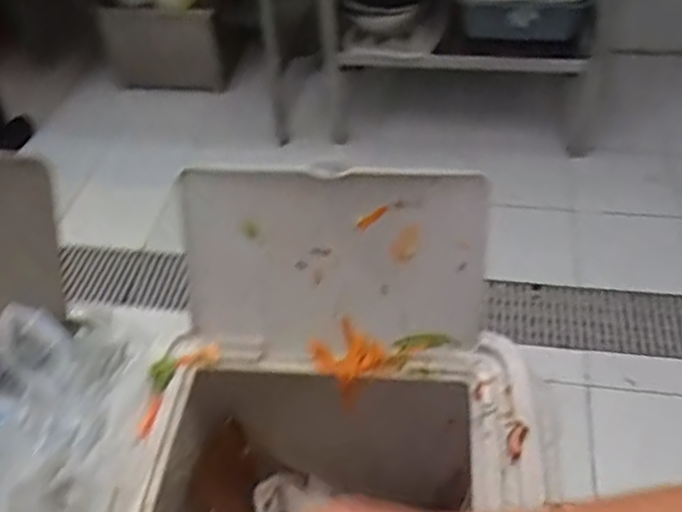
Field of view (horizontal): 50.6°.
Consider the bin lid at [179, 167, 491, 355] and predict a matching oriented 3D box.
[{"bbox_3d":[-0.010,0.006,0.838,0.344,0.225,0.036,1,25,6],"label":"bin lid"}]

